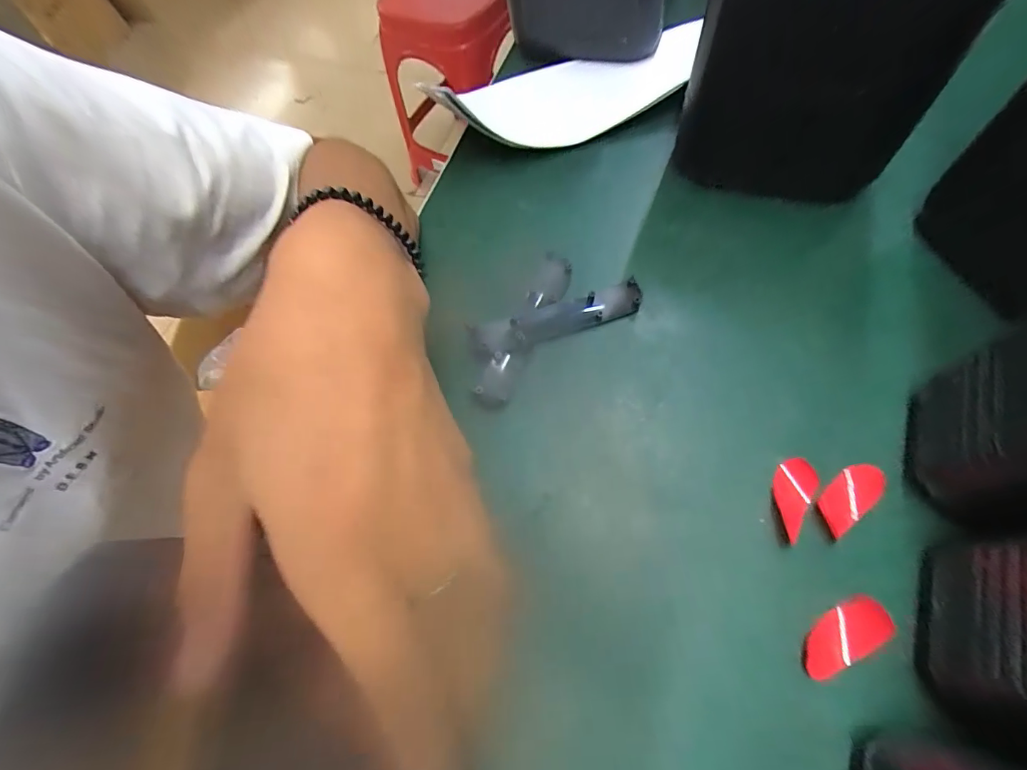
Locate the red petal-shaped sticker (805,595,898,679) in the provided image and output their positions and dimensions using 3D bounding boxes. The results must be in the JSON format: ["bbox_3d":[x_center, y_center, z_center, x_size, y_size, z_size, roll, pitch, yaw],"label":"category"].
[{"bbox_3d":[0.140,0.107,0.193,0.040,0.007,0.017,-42,72,1],"label":"red petal-shaped sticker"}]

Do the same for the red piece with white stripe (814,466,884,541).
[{"bbox_3d":[0.159,0.053,0.216,0.036,0.004,0.017,-41,64,-8],"label":"red piece with white stripe"}]

